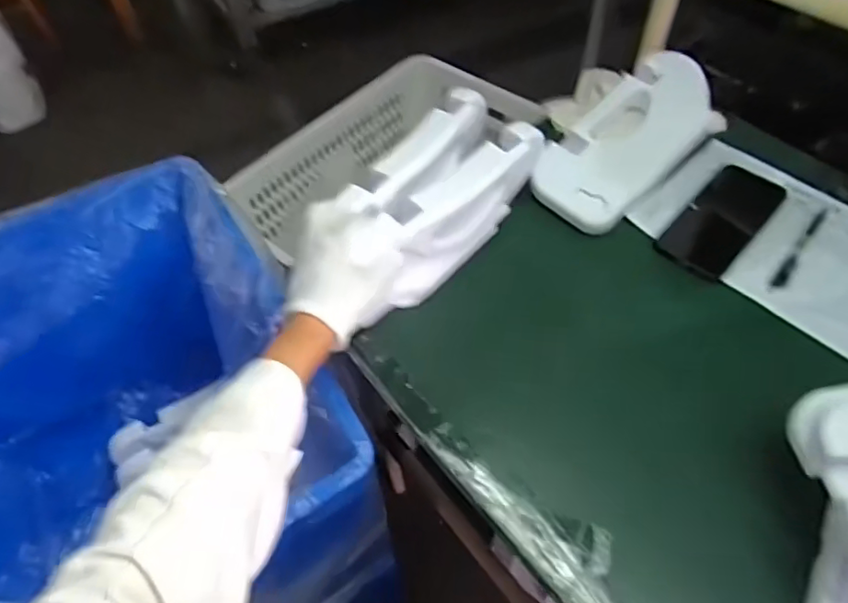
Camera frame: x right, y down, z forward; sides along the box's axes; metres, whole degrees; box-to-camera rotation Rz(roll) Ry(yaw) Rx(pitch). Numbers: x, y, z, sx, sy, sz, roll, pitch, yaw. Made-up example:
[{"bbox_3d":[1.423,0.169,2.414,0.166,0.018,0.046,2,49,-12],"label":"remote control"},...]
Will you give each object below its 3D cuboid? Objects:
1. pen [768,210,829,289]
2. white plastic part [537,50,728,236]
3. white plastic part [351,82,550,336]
[{"bbox_3d":[0.424,-0.061,0.649,0.015,0.013,0.138,33,62,24],"label":"pen"},{"bbox_3d":[0.247,-0.197,0.699,0.279,0.049,0.118,-44,62,-11],"label":"white plastic part"},{"bbox_3d":[0.029,-0.107,0.597,0.099,0.130,0.225,25,59,20],"label":"white plastic part"}]

